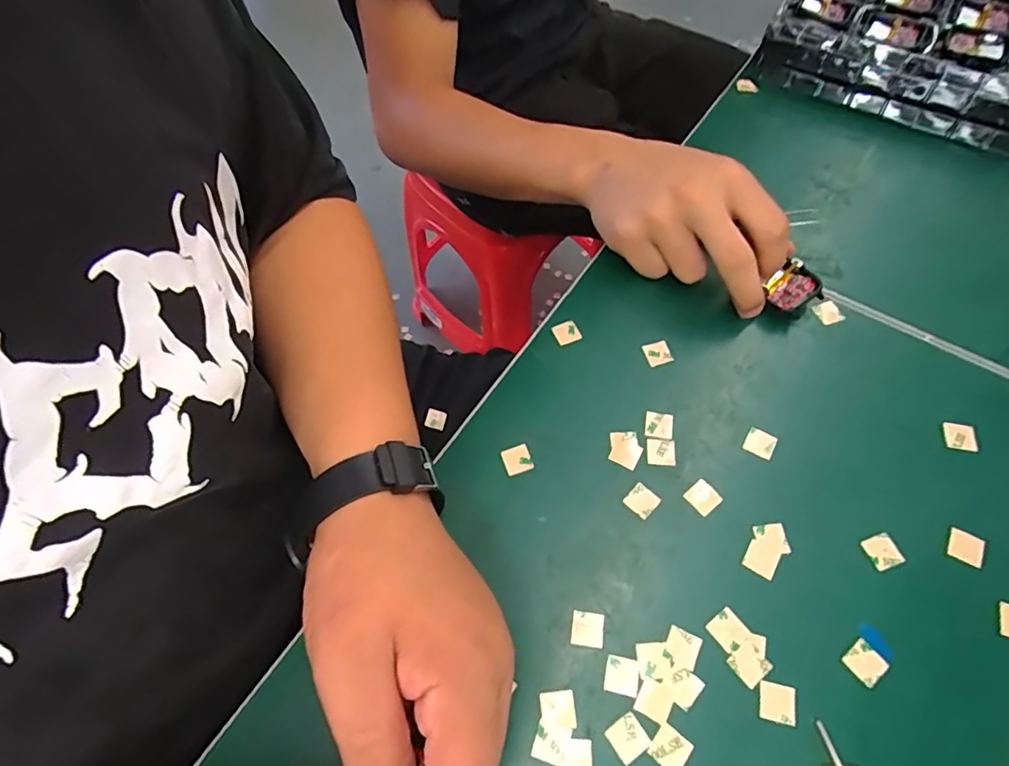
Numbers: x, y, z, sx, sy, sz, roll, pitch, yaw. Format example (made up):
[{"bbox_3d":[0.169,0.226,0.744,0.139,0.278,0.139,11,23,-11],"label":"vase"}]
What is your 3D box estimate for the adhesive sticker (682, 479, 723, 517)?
[{"bbox_3d":[0.108,0.063,0.292,0.015,0.004,0.016,-40,73,-12],"label":"adhesive sticker"}]

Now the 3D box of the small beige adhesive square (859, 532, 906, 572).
[{"bbox_3d":[0.193,0.085,0.272,0.016,0.004,0.016,-18,63,-6],"label":"small beige adhesive square"}]

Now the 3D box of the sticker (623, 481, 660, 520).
[{"bbox_3d":[0.075,0.064,0.291,0.015,0.004,0.015,39,74,21],"label":"sticker"}]

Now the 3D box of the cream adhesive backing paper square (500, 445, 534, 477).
[{"bbox_3d":[0.008,0.044,0.305,0.016,0.004,0.015,-20,63,-7],"label":"cream adhesive backing paper square"}]

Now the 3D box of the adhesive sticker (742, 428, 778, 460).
[{"bbox_3d":[0.145,0.034,0.304,0.016,0.004,0.015,25,78,15],"label":"adhesive sticker"}]

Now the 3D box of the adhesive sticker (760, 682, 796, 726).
[{"bbox_3d":[0.125,0.147,0.245,0.015,0.004,0.015,7,67,11],"label":"adhesive sticker"}]

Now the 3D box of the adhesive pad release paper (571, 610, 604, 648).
[{"bbox_3d":[0.041,0.121,0.263,0.015,0.004,0.015,7,67,7],"label":"adhesive pad release paper"}]

